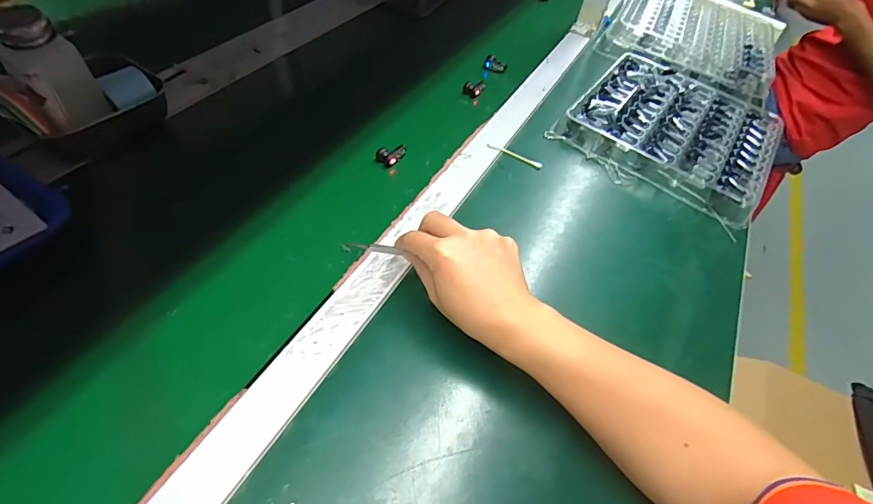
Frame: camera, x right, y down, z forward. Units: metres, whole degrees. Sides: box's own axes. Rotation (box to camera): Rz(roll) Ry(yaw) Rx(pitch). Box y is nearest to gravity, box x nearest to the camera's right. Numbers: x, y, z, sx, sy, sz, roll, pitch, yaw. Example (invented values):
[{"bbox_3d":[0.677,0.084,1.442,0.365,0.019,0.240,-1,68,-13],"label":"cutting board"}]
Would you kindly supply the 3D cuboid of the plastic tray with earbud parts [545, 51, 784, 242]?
[{"bbox_3d":[0.322,-0.171,0.619,0.255,0.034,0.254,33,54,16],"label":"plastic tray with earbud parts"}]

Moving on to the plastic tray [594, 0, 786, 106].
[{"bbox_3d":[0.452,-0.390,0.791,0.265,0.044,0.275,27,52,12],"label":"plastic tray"}]

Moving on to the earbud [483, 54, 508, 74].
[{"bbox_3d":[0.089,-0.285,0.686,0.038,0.014,0.017,35,54,18],"label":"earbud"}]

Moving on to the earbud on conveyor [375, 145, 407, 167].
[{"bbox_3d":[-0.053,-0.116,0.528,0.024,0.013,0.034,30,53,14],"label":"earbud on conveyor"}]

